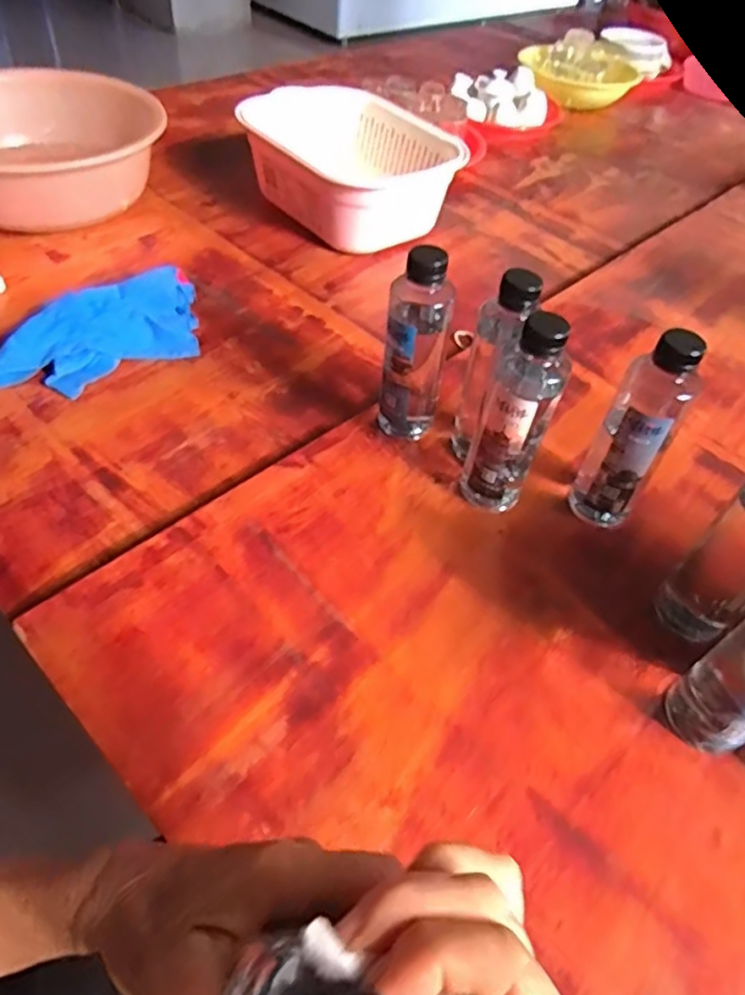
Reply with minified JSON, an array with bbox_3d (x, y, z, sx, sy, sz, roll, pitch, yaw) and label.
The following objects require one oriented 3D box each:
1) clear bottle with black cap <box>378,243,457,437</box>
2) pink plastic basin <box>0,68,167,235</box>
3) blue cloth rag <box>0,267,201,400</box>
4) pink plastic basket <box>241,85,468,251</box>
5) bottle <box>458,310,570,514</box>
[{"bbox_3d":[0.036,-0.122,0.570,0.050,0.195,0.043,11,49,3],"label":"clear bottle with black cap"},{"bbox_3d":[-0.443,-0.458,0.867,0.299,0.110,0.299,3,49,-4],"label":"pink plastic basin"},{"bbox_3d":[-0.275,-0.170,0.678,0.135,0.036,0.277,29,52,18],"label":"blue cloth rag"},{"bbox_3d":[-0.024,-0.451,0.899,0.221,0.119,0.279,-28,58,-27],"label":"pink plastic basket"},{"bbox_3d":[0.112,-0.061,0.514,0.055,0.177,0.049,23,50,13],"label":"bottle"}]

